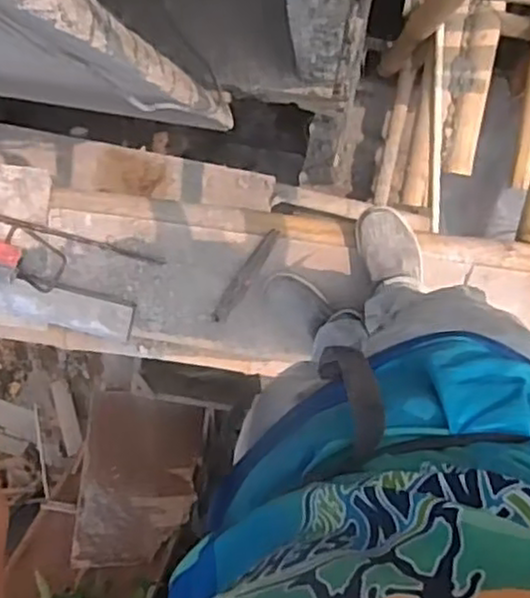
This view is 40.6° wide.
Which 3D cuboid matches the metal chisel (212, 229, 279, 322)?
[{"bbox_3d":[-0.039,-0.044,1.408,0.032,0.008,0.217,36,106,-4],"label":"metal chisel"}]

